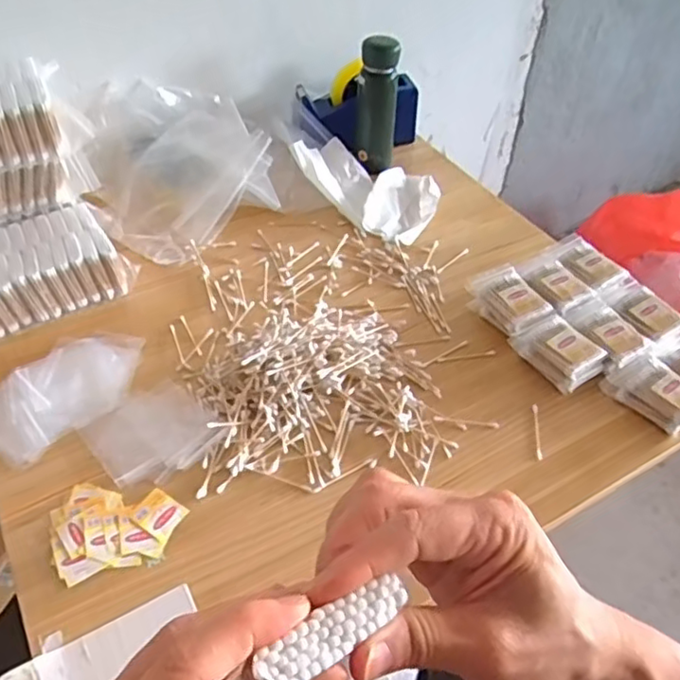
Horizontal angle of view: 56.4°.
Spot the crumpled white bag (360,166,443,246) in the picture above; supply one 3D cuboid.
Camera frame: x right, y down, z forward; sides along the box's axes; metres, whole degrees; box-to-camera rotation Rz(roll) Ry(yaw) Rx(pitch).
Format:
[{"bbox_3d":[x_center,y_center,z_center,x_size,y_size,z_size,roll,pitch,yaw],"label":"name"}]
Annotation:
[{"bbox_3d":[0.102,-0.220,1.028,0.107,0.034,0.175,10,47,9],"label":"crumpled white bag"}]

